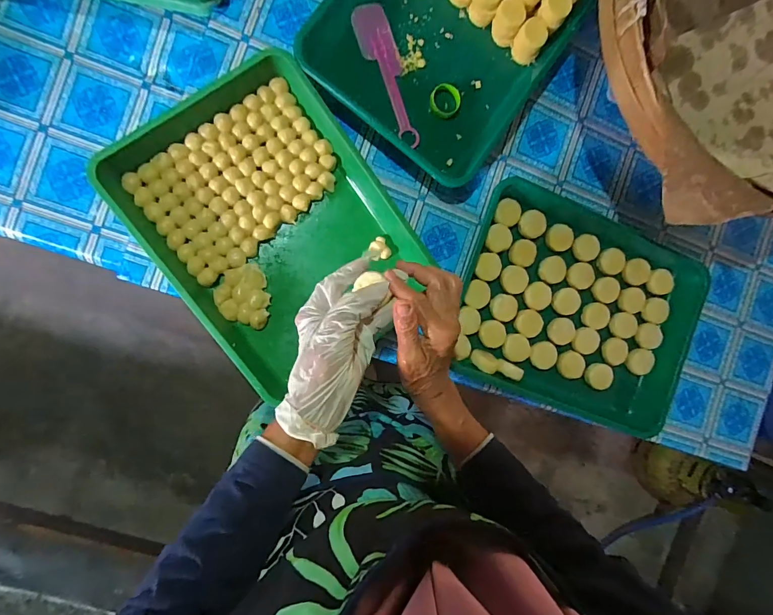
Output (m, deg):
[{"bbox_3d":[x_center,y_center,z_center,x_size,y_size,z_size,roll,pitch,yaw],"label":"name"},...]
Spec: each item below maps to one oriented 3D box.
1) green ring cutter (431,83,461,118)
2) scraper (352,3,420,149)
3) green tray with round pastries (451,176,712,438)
[{"bbox_3d":[0.082,-0.286,0.536,0.043,0.012,0.040,0,91,-9],"label":"green ring cutter"},{"bbox_3d":[0.001,-0.314,0.530,0.048,0.007,0.193,-19,94,-8],"label":"scraper"},{"bbox_3d":[0.294,0.002,0.569,0.392,0.040,0.301,19,88,-8],"label":"green tray with round pastries"}]

